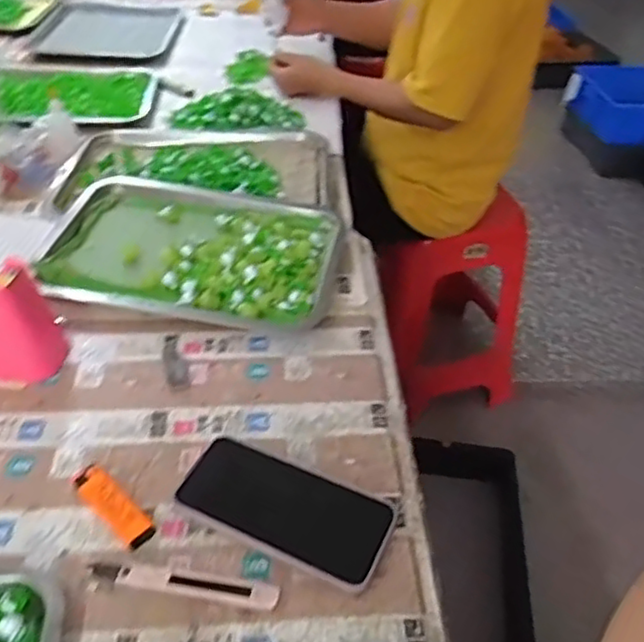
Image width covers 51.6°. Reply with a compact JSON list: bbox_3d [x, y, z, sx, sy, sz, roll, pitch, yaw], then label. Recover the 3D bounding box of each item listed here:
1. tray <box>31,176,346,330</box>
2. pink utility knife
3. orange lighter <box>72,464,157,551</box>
[{"bbox_3d":[-0.142,-0.078,0.732,0.316,0.033,0.215,8,41,6],"label":"tray"},{"bbox_3d":[-0.097,0.182,0.461,0.134,0.010,0.016,7,41,5],"label":"pink utility knife"},{"bbox_3d":[-0.160,0.137,0.504,0.086,0.009,0.023,33,49,30],"label":"orange lighter"}]

